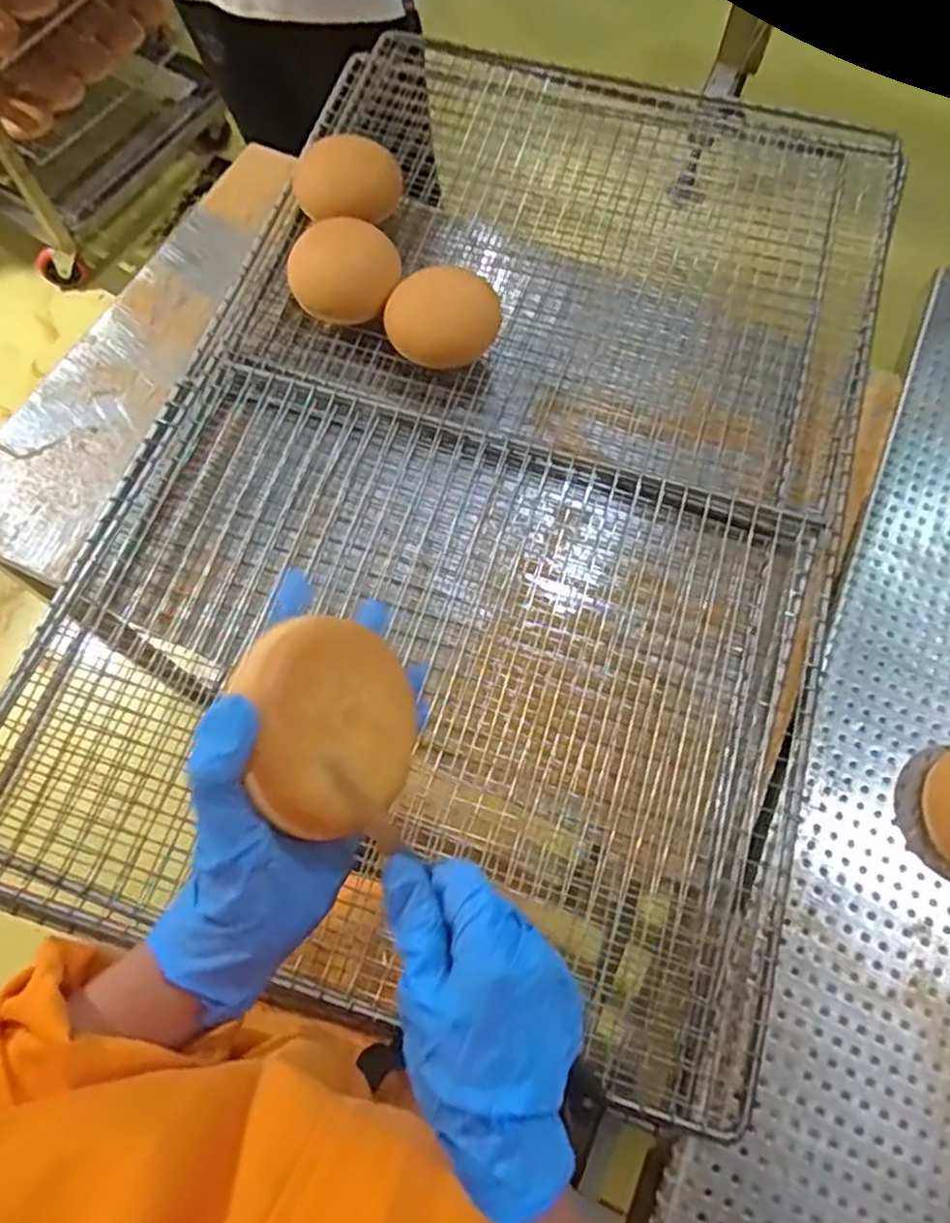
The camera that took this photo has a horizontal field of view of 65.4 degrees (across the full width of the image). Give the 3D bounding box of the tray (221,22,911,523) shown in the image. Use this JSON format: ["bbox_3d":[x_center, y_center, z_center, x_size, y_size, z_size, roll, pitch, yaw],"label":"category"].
[{"bbox_3d":[0.090,-0.338,0.705,0.563,0.042,0.460,17,70,6],"label":"tray"}]

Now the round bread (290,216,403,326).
[{"bbox_3d":[-0.112,-0.293,0.646,0.096,0.048,0.084,-10,71,-8],"label":"round bread"}]

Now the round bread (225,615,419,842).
[{"bbox_3d":[-0.069,0.051,0.338,0.090,0.034,0.090,52,48,-25],"label":"round bread"}]

